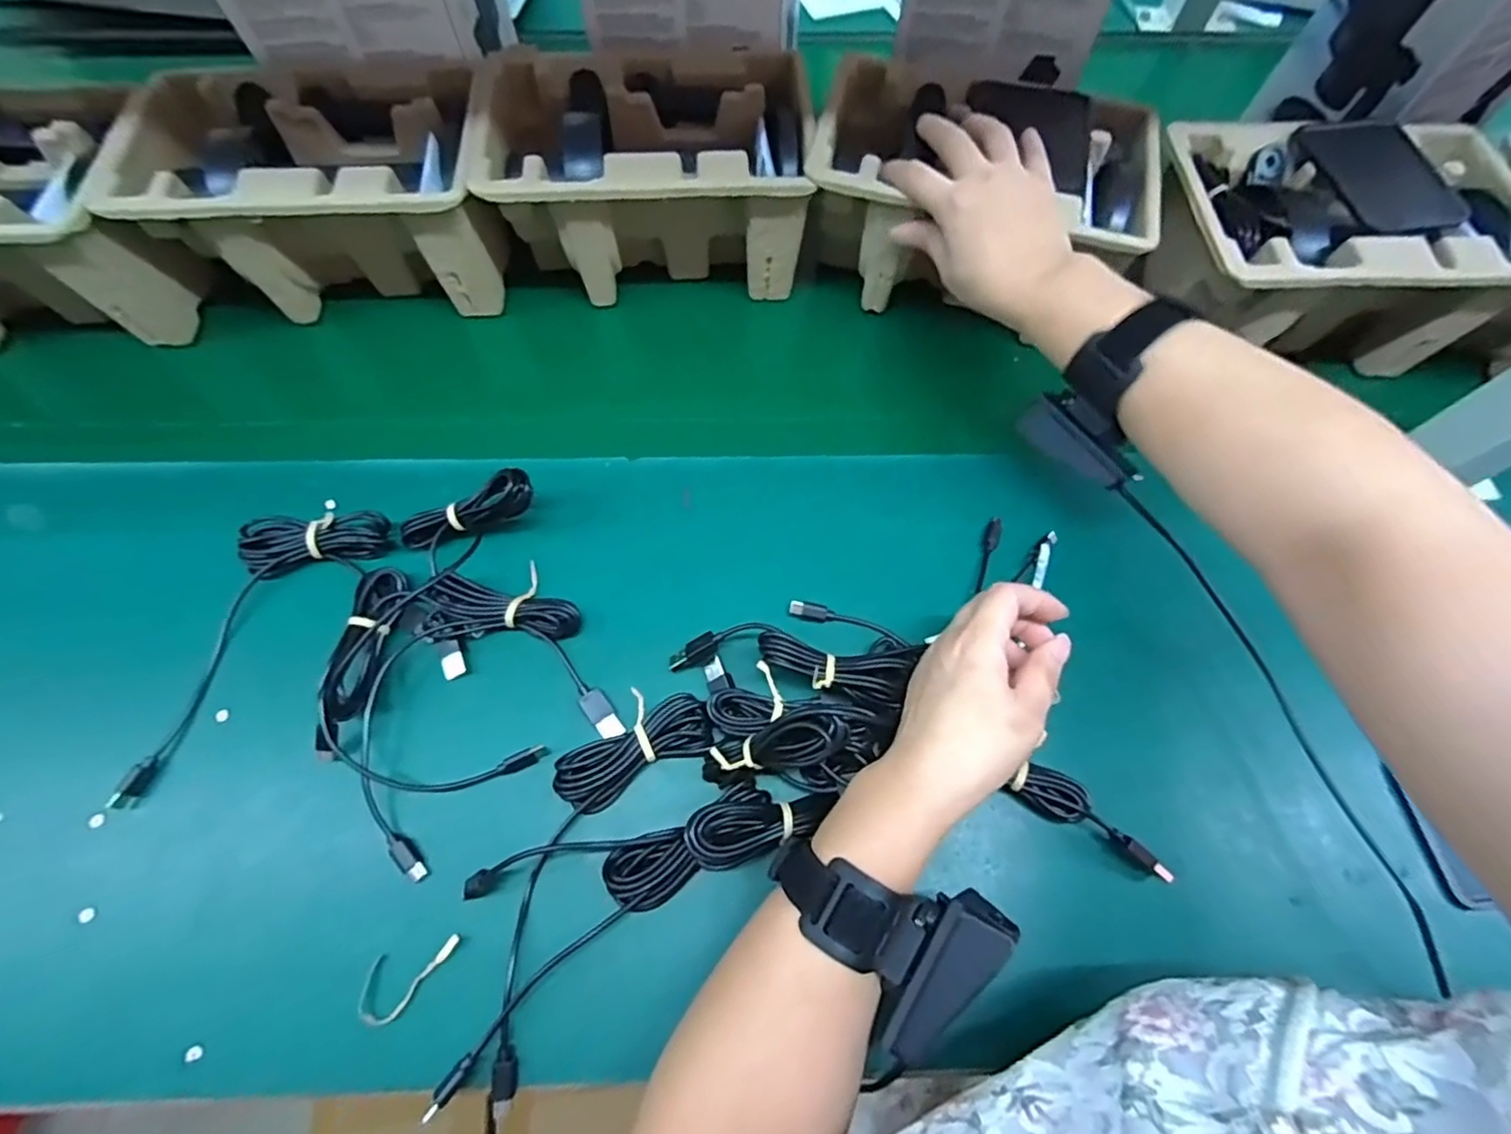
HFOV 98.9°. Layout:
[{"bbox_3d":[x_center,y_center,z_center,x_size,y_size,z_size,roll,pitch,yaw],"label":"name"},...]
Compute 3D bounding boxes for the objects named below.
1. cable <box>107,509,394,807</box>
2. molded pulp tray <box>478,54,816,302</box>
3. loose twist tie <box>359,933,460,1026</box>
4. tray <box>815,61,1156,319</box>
[{"bbox_3d":[-0.310,0.031,0.383,0.077,0.020,0.193,32,71,15],"label":"cable"},{"bbox_3d":[-0.075,-0.285,0.482,0.219,0.105,0.141,-3,64,0],"label":"molded pulp tray"},{"bbox_3d":[-0.172,0.196,0.317,0.027,0.004,0.050,34,71,16],"label":"loose twist tie"},{"bbox_3d":[0.155,-0.268,0.474,0.221,0.096,0.137,13,68,4],"label":"tray"}]

